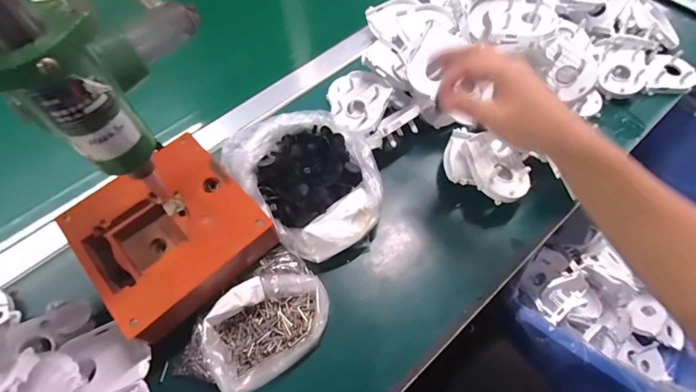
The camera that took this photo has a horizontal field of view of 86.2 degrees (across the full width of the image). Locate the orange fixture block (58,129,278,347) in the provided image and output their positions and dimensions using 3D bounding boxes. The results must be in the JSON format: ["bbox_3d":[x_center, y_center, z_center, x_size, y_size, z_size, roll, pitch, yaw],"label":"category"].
[{"bbox_3d":[-0.169,0.038,0.372,0.153,0.052,0.156,-39,68,-18],"label":"orange fixture block"}]

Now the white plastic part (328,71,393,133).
[{"bbox_3d":[0.007,-0.123,0.482,0.082,0.028,0.081,0,62,1],"label":"white plastic part"}]

